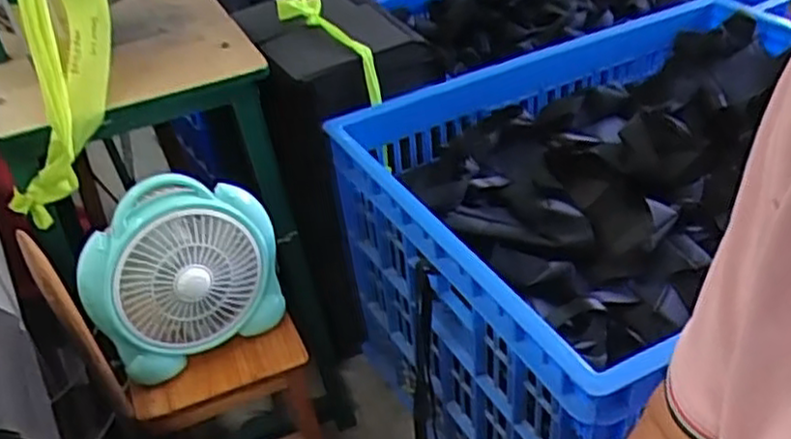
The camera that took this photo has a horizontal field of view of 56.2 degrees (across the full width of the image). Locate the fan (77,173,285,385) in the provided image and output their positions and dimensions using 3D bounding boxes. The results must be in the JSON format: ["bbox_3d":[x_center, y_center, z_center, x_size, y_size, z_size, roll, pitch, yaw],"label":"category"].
[{"bbox_3d":[-0.273,0.062,0.954,0.239,0.219,0.099,-23,40,-23],"label":"fan"}]

